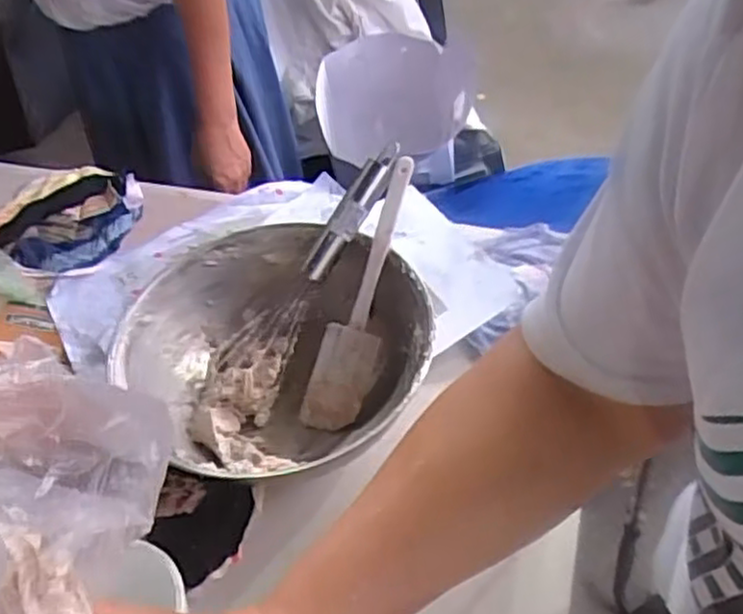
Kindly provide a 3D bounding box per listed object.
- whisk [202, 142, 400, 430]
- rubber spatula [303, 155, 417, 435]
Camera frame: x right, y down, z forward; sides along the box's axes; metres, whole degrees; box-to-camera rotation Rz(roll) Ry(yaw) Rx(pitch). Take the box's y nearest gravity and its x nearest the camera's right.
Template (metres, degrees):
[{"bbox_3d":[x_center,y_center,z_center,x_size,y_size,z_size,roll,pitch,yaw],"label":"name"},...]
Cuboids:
[{"bbox_3d":[-0.050,-0.020,0.617,0.050,0.065,0.260,32,89,29],"label":"whisk"},{"bbox_3d":[-0.005,-0.010,0.608,0.050,0.019,0.225,17,89,20],"label":"rubber spatula"}]

